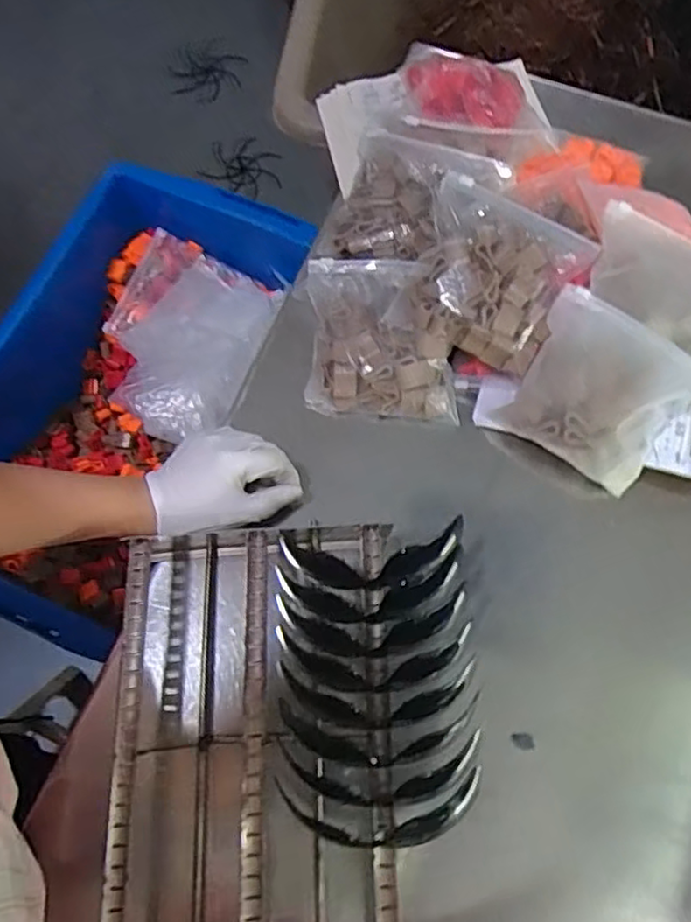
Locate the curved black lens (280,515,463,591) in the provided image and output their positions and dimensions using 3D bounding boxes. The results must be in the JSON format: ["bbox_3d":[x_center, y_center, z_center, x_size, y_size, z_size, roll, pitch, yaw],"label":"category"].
[{"bbox_3d":[0.021,0.073,0.495,0.129,0.036,0.041,-7,71,-3],"label":"curved black lens"}]

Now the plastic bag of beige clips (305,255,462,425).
[{"bbox_3d":[0.030,-0.110,0.611,0.131,0.056,0.145,-1,71,-1],"label":"plastic bag of beige clips"}]

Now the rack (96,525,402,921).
[{"bbox_3d":[-0.065,0.210,0.487,0.194,0.067,0.323,-3,71,-1],"label":"rack"}]

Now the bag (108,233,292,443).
[{"bbox_3d":[-0.199,-0.151,0.829,0.204,0.050,0.246,17,72,5],"label":"bag"}]

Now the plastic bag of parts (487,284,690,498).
[{"bbox_3d":[0.216,-0.057,0.575,0.141,0.060,0.121,34,74,10],"label":"plastic bag of parts"}]

